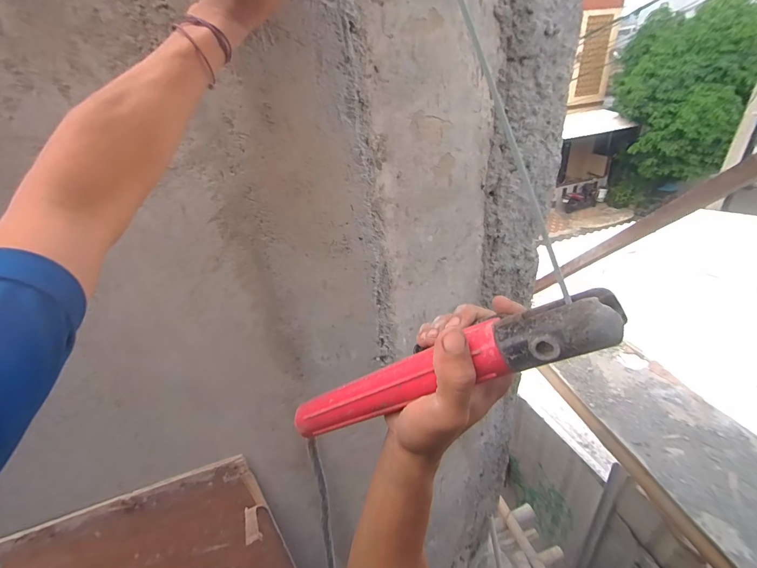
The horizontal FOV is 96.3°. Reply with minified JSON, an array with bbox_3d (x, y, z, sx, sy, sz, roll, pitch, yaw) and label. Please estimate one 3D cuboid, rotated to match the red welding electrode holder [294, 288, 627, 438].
[{"bbox_3d":[0.026,0.068,0.241,0.260,0.025,0.026,-32,16,34],"label":"red welding electrode holder"}]

